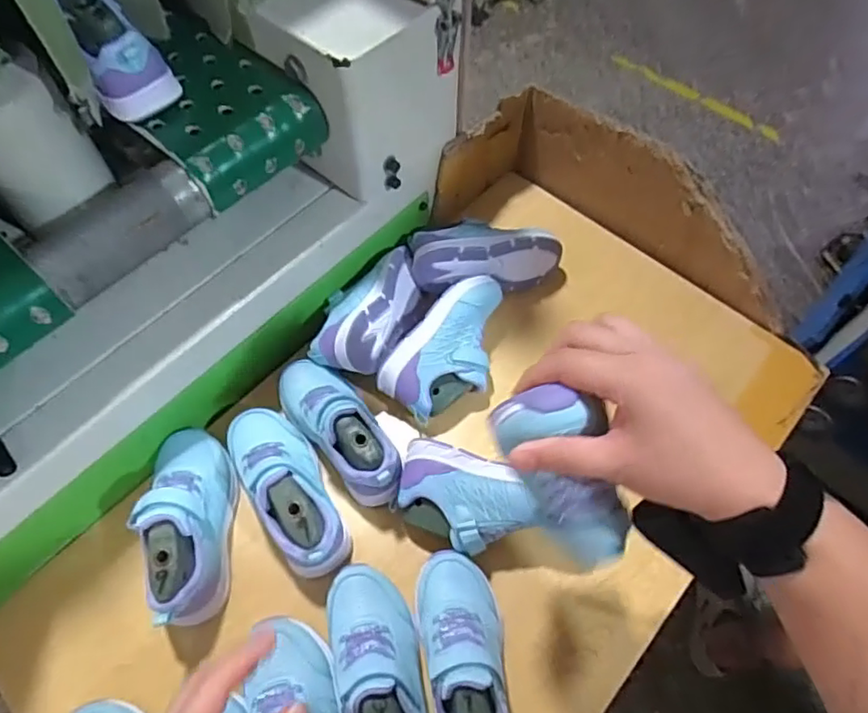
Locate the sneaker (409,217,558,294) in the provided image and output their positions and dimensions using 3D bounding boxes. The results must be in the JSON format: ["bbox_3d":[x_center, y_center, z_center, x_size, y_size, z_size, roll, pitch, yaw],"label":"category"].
[{"bbox_3d":[0.062,-0.125,0.710,0.176,0.076,0.083,-8,62,-5],"label":"sneaker"}]

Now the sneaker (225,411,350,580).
[{"bbox_3d":[-0.146,0.118,0.570,0.077,0.069,0.184,-30,66,-16],"label":"sneaker"}]

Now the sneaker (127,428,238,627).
[{"bbox_3d":[-0.232,0.151,0.556,0.072,0.080,0.184,-7,62,-5],"label":"sneaker"}]

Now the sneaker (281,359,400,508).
[{"bbox_3d":[-0.098,0.066,0.602,0.070,0.069,0.183,-32,67,-17],"label":"sneaker"}]

